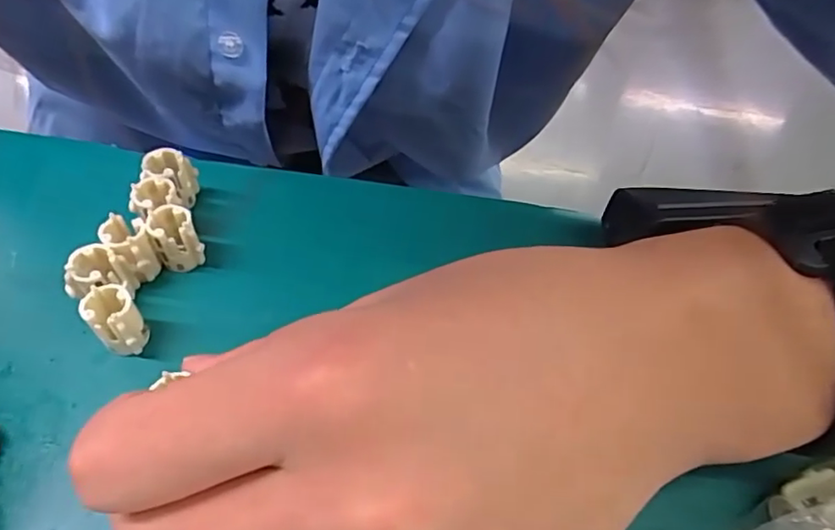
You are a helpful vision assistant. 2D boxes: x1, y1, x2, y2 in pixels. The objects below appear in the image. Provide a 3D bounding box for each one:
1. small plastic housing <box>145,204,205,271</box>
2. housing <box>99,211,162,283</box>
[{"bbox_3d":[-0.085,-0.008,0.207,0.014,0.024,0.014,-15,56,-16],"label":"small plastic housing"},{"bbox_3d":[-0.098,-0.004,0.202,0.013,0.024,0.017,-28,61,-24],"label":"housing"}]

